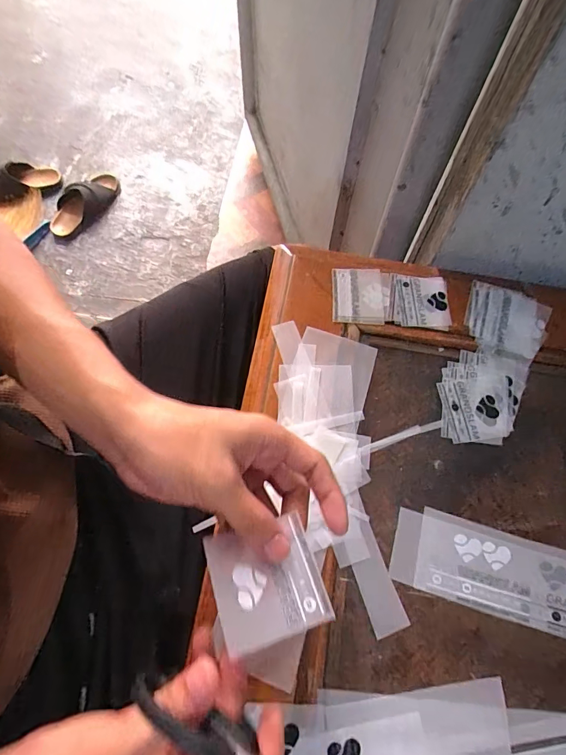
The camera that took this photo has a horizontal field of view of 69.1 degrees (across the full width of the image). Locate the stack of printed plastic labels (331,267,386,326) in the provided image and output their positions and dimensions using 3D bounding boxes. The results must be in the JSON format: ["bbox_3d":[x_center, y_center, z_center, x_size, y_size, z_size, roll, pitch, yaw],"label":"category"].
[{"bbox_3d":[0.076,-0.085,0.425,0.052,0.005,0.065,1,67,0],"label":"stack of printed plastic labels"}]

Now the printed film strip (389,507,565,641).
[{"bbox_3d":[0.179,0.158,0.331,0.176,0.004,0.064,16,67,6],"label":"printed film strip"}]

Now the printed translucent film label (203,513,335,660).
[{"bbox_3d":[-0.009,0.118,0.239,0.060,0.007,0.061,-11,69,-17],"label":"printed translucent film label"}]

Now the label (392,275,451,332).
[{"bbox_3d":[0.144,-0.078,0.426,0.055,0.009,0.060,9,67,3],"label":"label"}]

